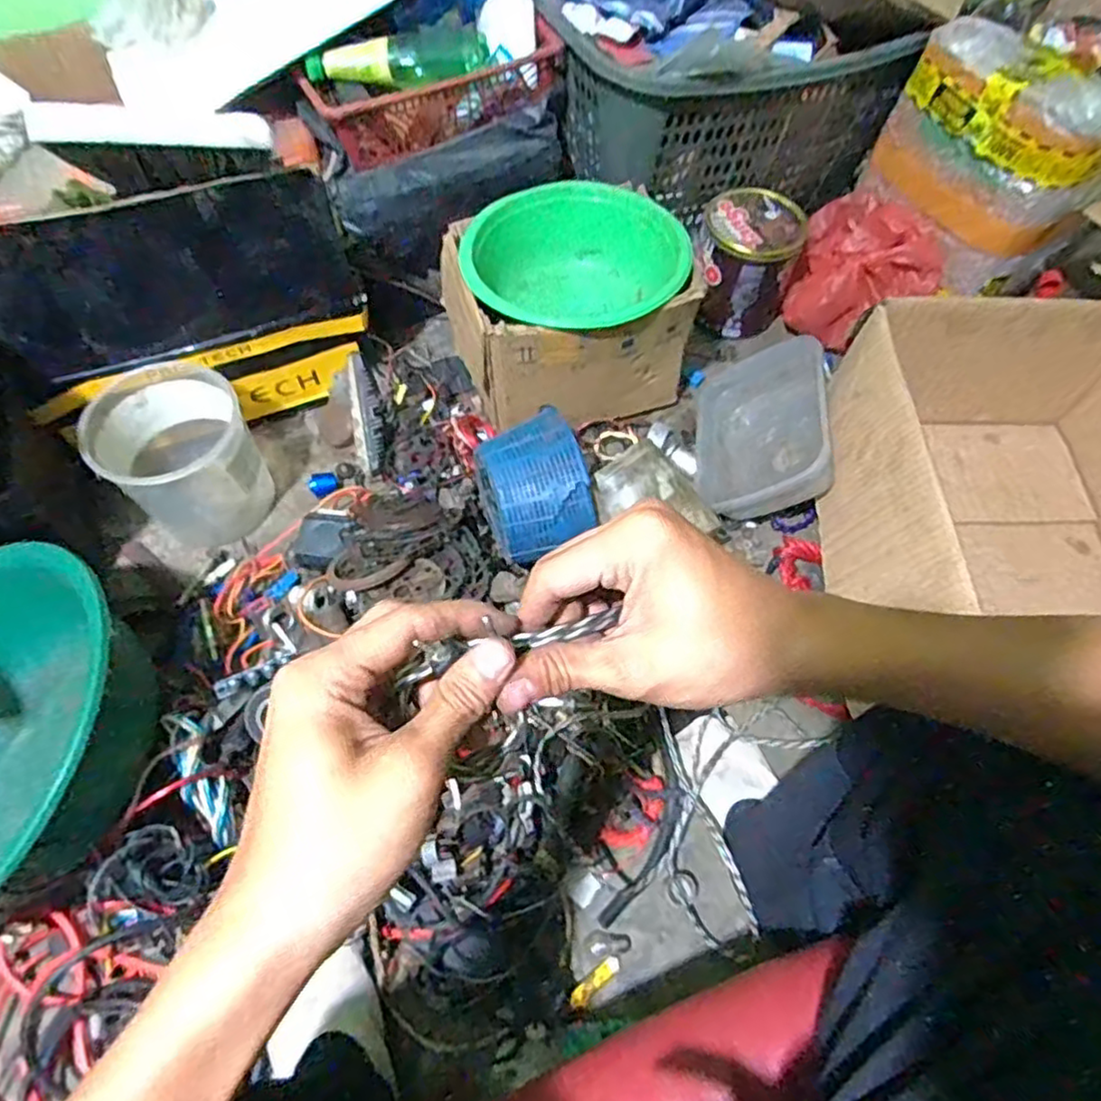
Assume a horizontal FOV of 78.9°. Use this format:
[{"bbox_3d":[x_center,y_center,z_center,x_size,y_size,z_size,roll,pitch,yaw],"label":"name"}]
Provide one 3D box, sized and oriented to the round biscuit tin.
[{"bbox_3d":[0.294,-0.439,1.030,0.155,0.140,0.147,21,63,8],"label":"round biscuit tin"}]

